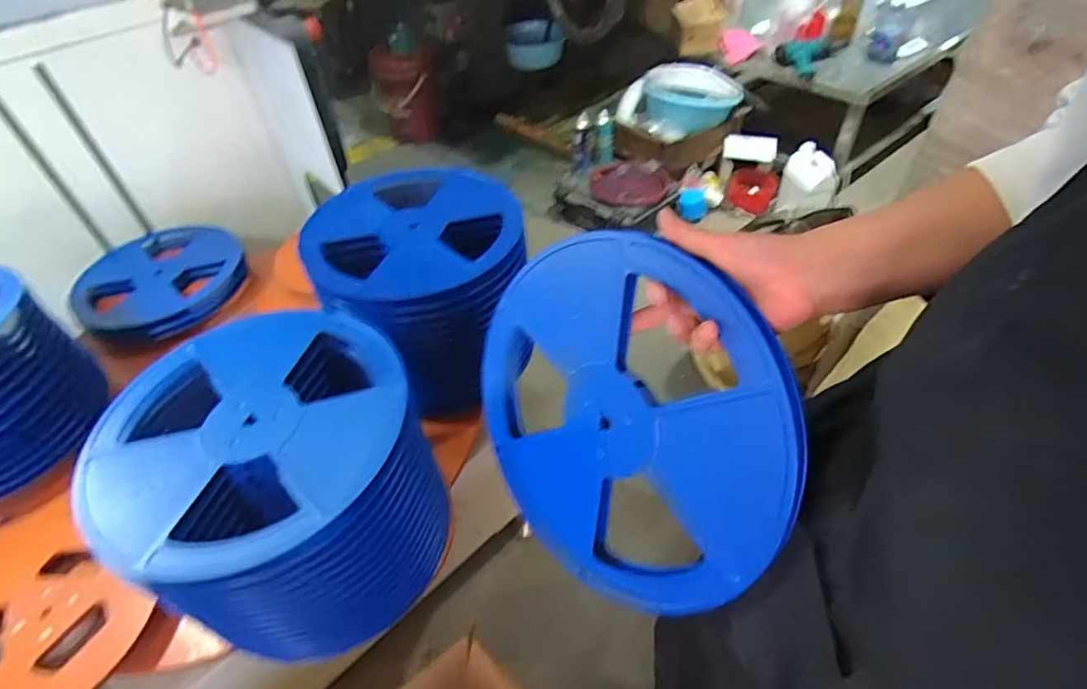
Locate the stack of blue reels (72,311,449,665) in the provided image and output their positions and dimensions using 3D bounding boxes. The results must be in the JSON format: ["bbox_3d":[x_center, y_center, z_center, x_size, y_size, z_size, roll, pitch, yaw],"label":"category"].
[{"bbox_3d":[-0.305,0.158,0.668,0.309,0.245,0.316,9,48,11],"label":"stack of blue reels"}]

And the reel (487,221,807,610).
[{"bbox_3d":[0.059,0.069,0.483,0.017,0.314,0.310,-12,16,-42],"label":"reel"}]

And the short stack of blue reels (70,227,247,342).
[{"bbox_3d":[-0.796,-0.144,1.164,0.316,0.059,0.339,-35,54,-27],"label":"short stack of blue reels"}]

